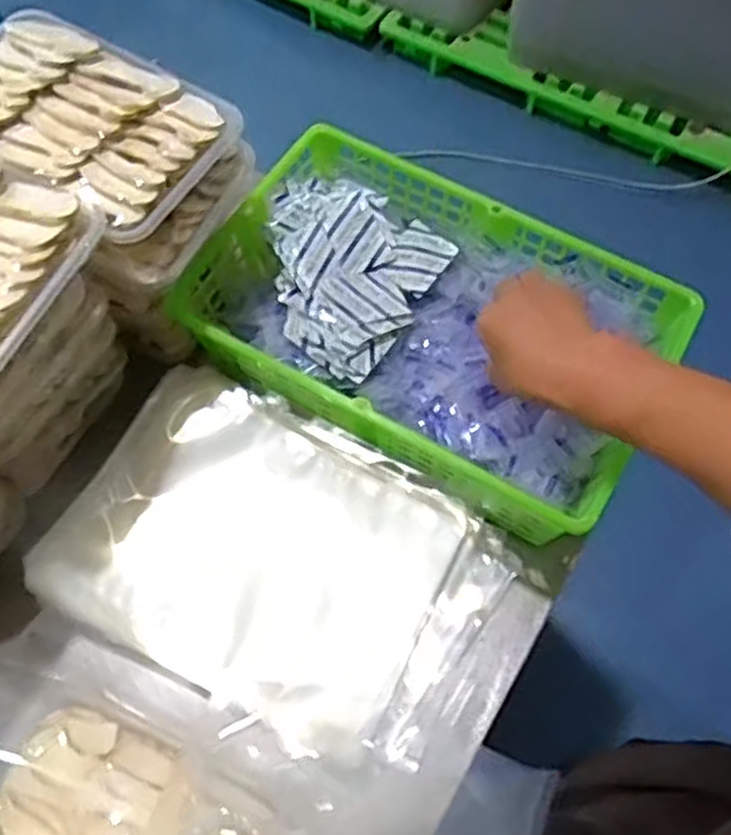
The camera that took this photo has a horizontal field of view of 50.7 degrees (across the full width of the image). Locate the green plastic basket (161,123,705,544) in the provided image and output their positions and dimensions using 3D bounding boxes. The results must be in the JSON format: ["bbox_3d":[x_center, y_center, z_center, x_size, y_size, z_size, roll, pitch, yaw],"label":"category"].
[{"bbox_3d":[0.044,-0.070,0.590,0.347,0.081,0.213,28,65,13],"label":"green plastic basket"}]

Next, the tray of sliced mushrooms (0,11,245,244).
[{"bbox_3d":[-0.190,-0.197,0.509,0.172,0.039,0.129,26,65,12],"label":"tray of sliced mushrooms"}]

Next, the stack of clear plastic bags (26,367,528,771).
[{"bbox_3d":[-0.062,0.102,0.559,0.301,0.038,0.204,26,65,12],"label":"stack of clear plastic bags"}]

